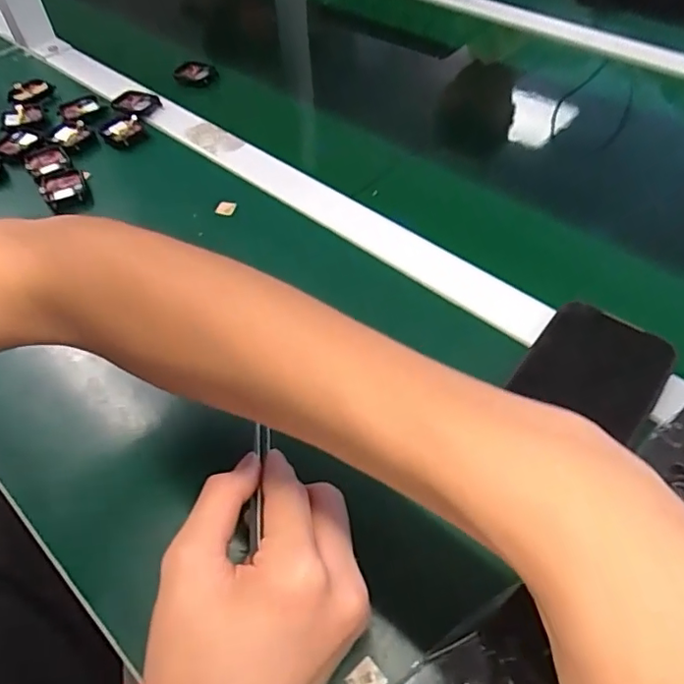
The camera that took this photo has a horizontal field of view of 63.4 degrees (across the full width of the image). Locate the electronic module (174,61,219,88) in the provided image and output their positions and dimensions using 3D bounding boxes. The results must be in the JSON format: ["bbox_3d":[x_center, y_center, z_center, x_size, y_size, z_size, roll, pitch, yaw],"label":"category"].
[{"bbox_3d":[-0.173,-0.317,0.656,0.049,0.025,0.016,-8,51,-4],"label":"electronic module"}]

